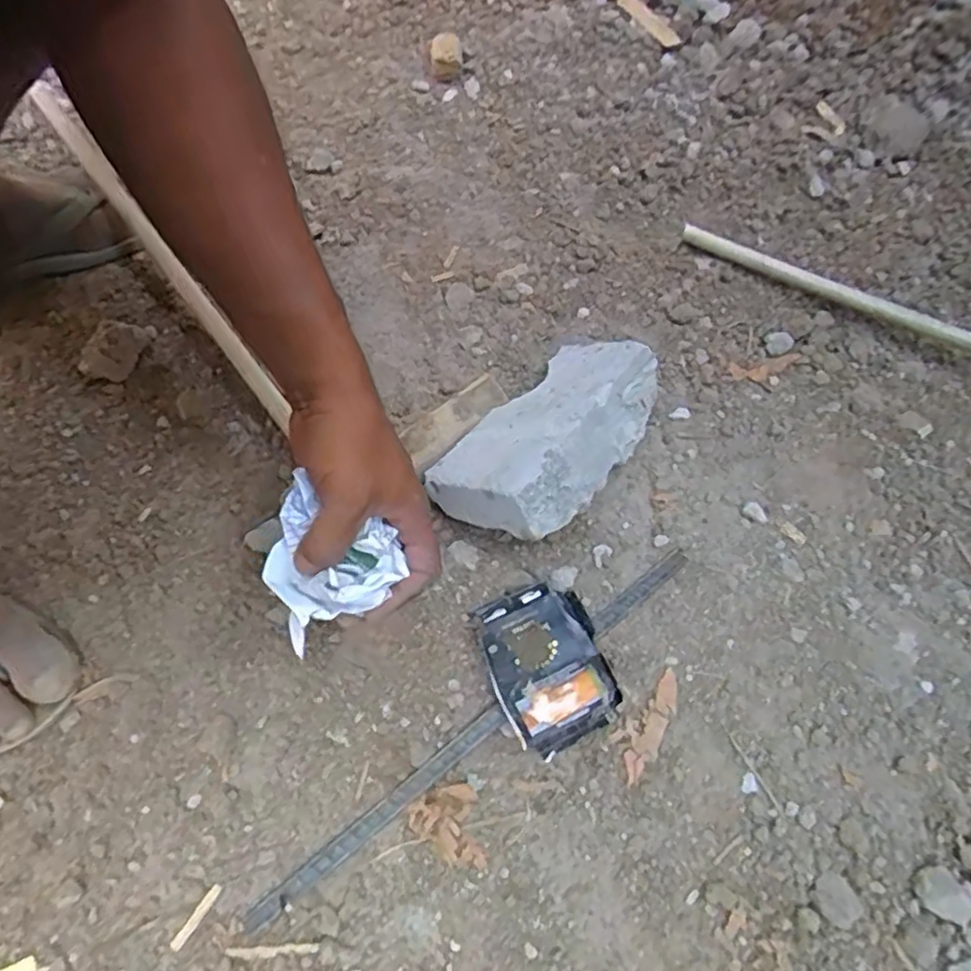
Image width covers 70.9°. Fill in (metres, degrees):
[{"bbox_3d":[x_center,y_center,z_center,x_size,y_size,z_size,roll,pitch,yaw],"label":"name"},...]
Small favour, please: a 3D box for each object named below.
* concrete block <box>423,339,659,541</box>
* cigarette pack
[{"bbox_3d":[0.054,-0.044,0.538,0.111,0.091,0.204,35,69,15],"label":"concrete block"},{"bbox_3d":[0.043,0.126,0.481,0.078,0.027,0.110,-17,66,-8],"label":"cigarette pack"}]

